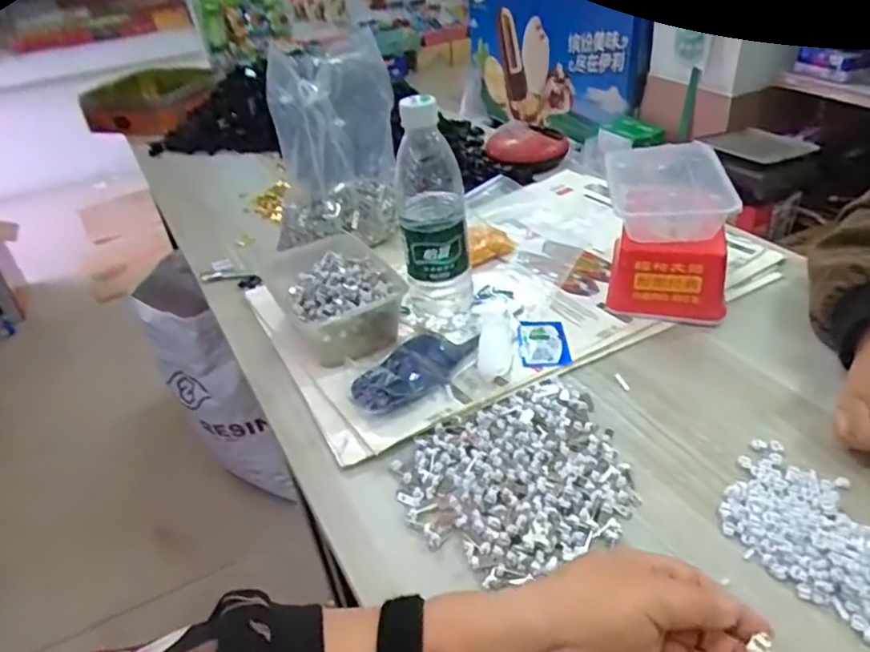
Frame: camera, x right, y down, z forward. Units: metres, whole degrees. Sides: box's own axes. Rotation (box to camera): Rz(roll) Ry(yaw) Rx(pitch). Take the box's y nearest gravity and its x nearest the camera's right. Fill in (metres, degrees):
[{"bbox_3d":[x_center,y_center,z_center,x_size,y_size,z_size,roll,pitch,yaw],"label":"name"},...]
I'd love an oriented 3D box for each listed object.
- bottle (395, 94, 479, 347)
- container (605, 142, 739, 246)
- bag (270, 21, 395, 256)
[{"bbox_3d":[-0.001,-0.095,0.581,0.067,0.221,0.061,-5,36,-1],"label":"bottle"},{"bbox_3d":[0.238,-0.139,0.638,0.107,0.056,0.129,1,36,11],"label":"container"},{"bbox_3d":[-0.114,-0.202,0.718,0.120,0.210,0.097,2,36,8],"label":"bag"}]

